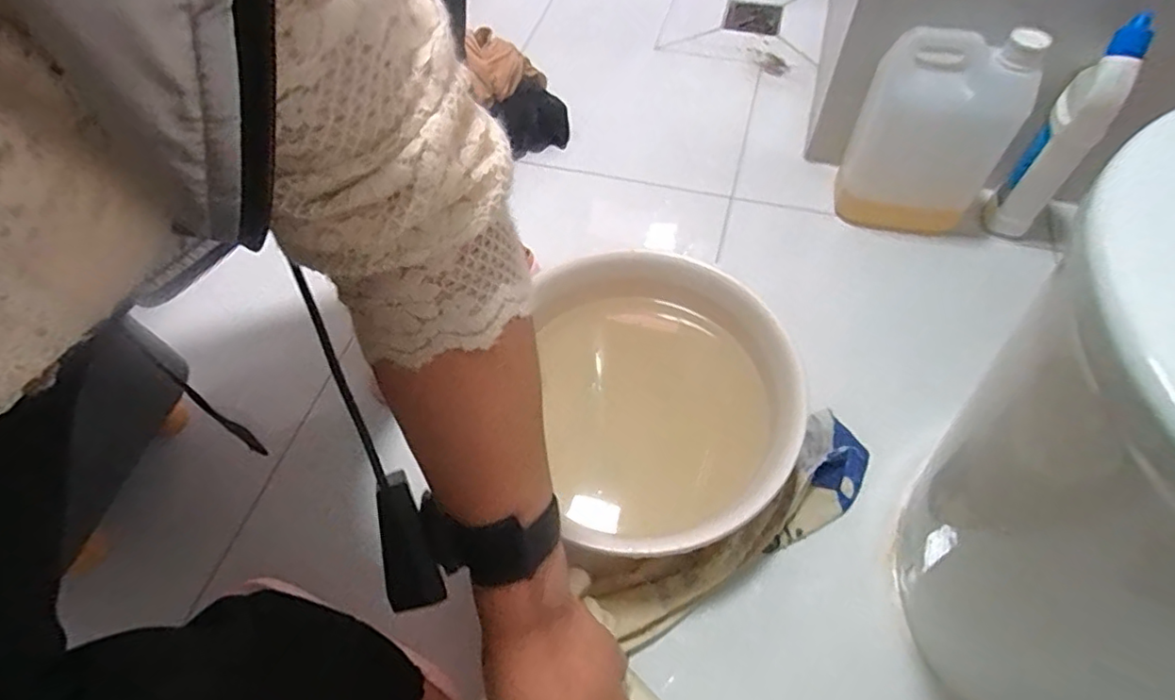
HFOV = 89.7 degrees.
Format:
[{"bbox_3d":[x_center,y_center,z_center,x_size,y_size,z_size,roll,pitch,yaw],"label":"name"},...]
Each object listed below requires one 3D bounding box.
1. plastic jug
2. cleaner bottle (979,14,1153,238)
[{"bbox_3d":[0.401,-0.250,0.702,0.160,0.224,0.089,19,61,14],"label":"plastic jug"},{"bbox_3d":[0.530,-0.231,0.664,0.058,0.242,0.068,32,65,20],"label":"cleaner bottle"}]

